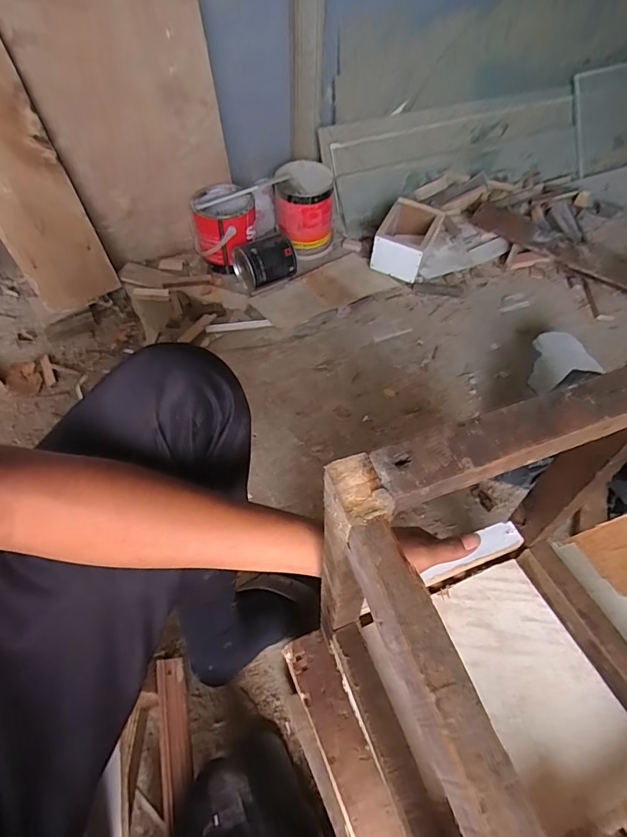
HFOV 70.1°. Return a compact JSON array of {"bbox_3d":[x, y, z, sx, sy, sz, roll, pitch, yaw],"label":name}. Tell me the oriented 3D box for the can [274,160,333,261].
[{"bbox_3d":[-0.021,-0.553,1.175,0.151,0.162,0.169,0,54,-2],"label":"can"}]

